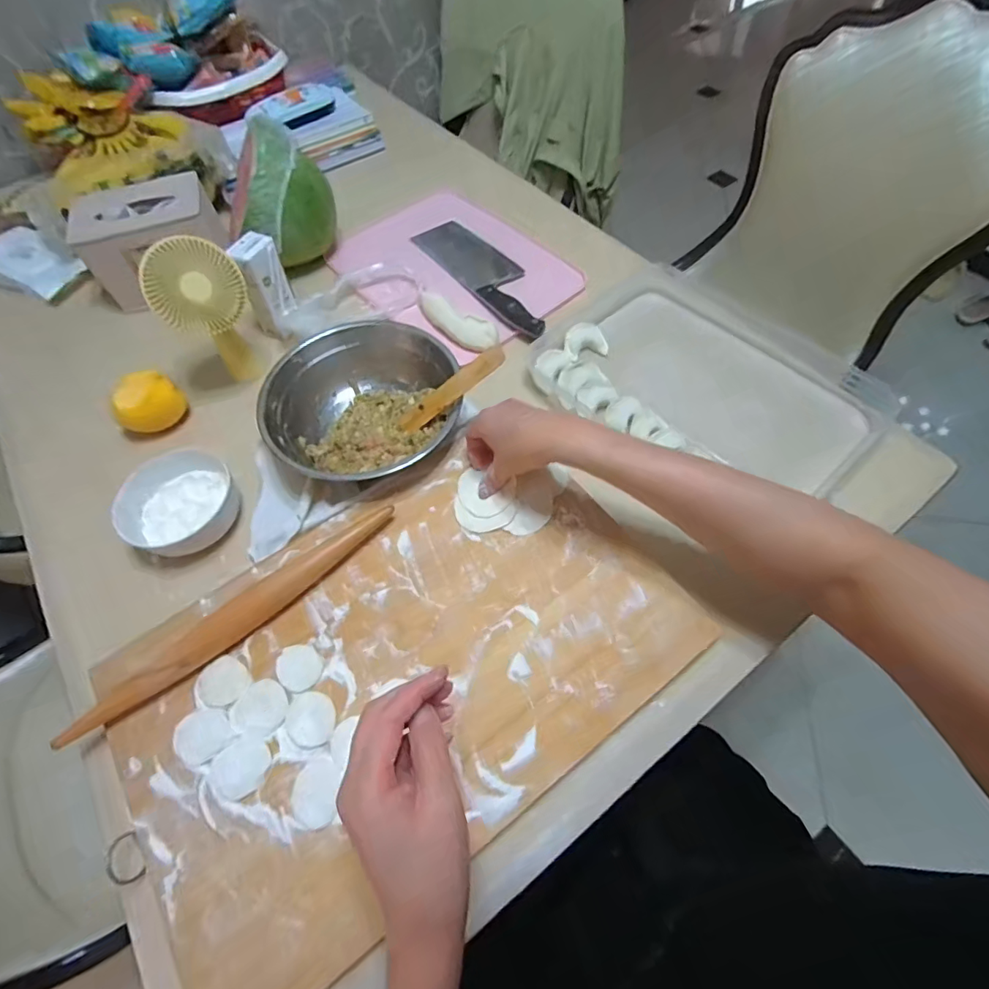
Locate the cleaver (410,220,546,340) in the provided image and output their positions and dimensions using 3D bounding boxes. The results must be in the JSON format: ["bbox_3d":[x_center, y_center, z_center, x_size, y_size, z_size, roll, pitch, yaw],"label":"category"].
[{"bbox_3d":[-0.008,-0.302,0.680,0.079,0.019,0.279,-31,63,-15],"label":"cleaver"}]

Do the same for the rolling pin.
[{"bbox_3d":[-0.219,0.105,0.436,0.034,0.037,0.300,41,69,21],"label":"rolling pin"}]

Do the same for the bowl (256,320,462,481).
[{"bbox_3d":[-0.139,-0.090,0.525,0.195,0.073,0.172,-7,61,-2],"label":"bowl"}]

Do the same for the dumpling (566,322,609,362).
[{"bbox_3d":[0.109,-0.190,0.610,0.046,0.020,0.047,-16,60,-7],"label":"dumpling"}]

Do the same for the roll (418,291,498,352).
[{"bbox_3d":[-0.056,-0.227,0.632,0.043,0.031,0.144,-36,66,-17],"label":"roll"}]

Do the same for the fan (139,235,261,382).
[{"bbox_3d":[-0.308,-0.195,0.551,0.037,0.168,0.090,36,67,21],"label":"fan"}]

